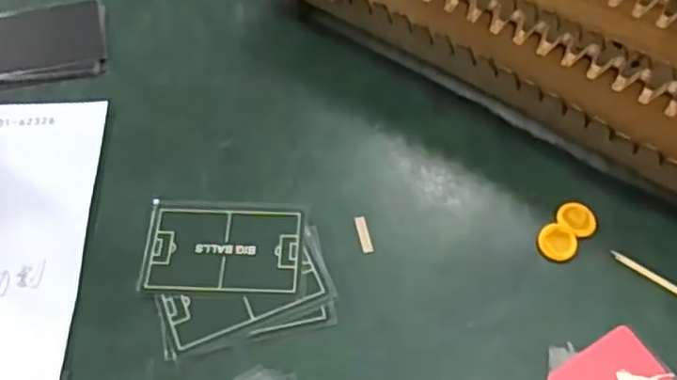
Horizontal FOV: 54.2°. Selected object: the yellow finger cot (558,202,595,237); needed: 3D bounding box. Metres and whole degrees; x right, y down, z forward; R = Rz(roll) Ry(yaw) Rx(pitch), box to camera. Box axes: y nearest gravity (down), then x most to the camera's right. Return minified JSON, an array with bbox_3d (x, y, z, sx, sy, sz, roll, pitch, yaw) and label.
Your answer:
[{"bbox_3d":[0.134,0.016,0.369,0.019,0.004,0.021,-35,66,-19],"label":"yellow finger cot"}]

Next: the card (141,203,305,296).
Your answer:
[{"bbox_3d":[-0.061,0.031,0.359,0.082,0.004,0.052,2,60,0],"label":"card"}]

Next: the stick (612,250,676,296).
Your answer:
[{"bbox_3d":[0.176,0.050,0.350,0.064,0.004,0.005,33,65,17],"label":"stick"}]

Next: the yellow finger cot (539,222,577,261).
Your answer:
[{"bbox_3d":[0.120,0.028,0.363,0.020,0.004,0.021,32,65,17],"label":"yellow finger cot"}]

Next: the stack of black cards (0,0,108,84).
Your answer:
[{"bbox_3d":[-0.200,-0.096,0.437,0.090,0.006,0.066,-9,60,-6],"label":"stack of black cards"}]

